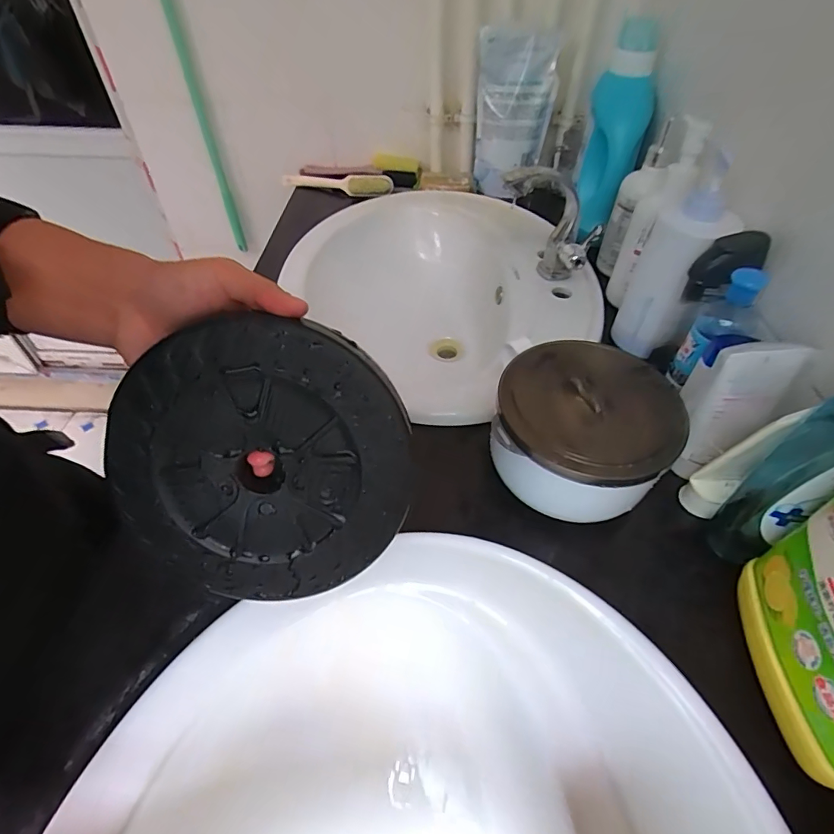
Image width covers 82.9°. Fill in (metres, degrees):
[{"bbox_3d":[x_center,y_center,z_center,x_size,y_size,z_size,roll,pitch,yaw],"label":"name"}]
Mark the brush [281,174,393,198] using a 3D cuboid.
[{"bbox_3d":[-0.157,-0.452,0.911,0.229,0.038,0.041,18,51,15],"label":"brush"}]

